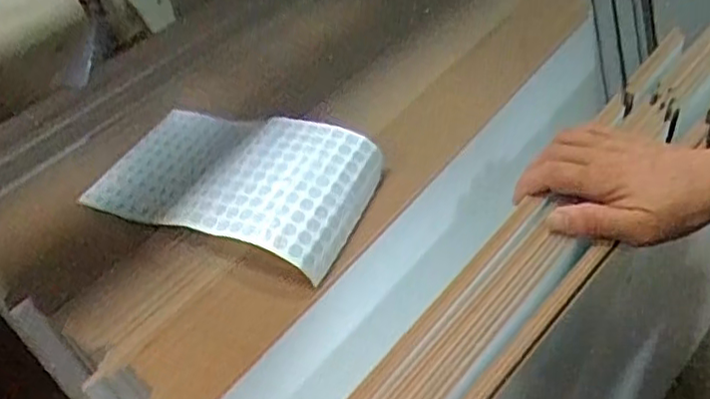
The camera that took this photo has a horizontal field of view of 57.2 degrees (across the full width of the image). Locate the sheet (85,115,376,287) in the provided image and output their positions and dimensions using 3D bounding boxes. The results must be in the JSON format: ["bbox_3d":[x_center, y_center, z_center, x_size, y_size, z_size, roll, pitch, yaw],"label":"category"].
[{"bbox_3d":[-0.095,-0.020,0.494,0.213,0.045,0.125,17,48,21],"label":"sheet"}]

